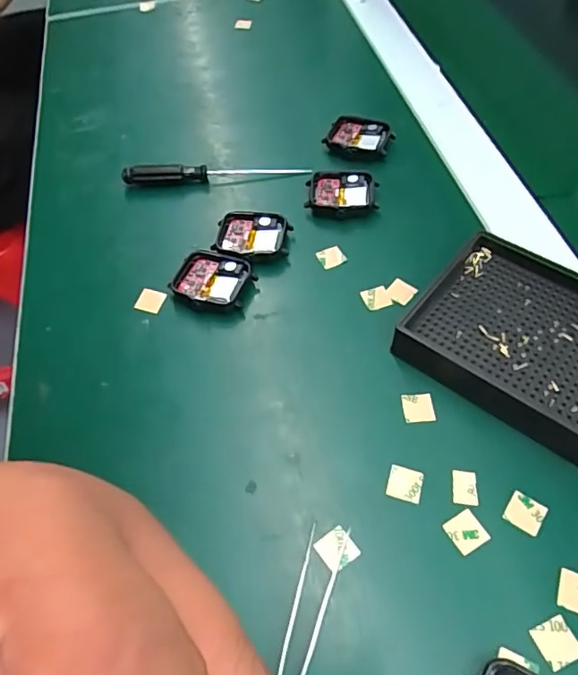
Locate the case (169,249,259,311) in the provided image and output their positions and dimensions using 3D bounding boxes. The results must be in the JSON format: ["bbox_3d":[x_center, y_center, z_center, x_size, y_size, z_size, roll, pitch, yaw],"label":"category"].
[{"bbox_3d":[-0.047,-0.033,0.321,0.045,0.012,0.039,15,58,13],"label":"case"}]

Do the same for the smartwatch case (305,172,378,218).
[{"bbox_3d":[0.036,-0.095,0.358,0.047,0.015,0.038,6,56,7],"label":"smartwatch case"}]

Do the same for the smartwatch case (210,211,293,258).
[{"bbox_3d":[-0.023,-0.063,0.340,0.047,0.015,0.039,2,56,4],"label":"smartwatch case"}]

